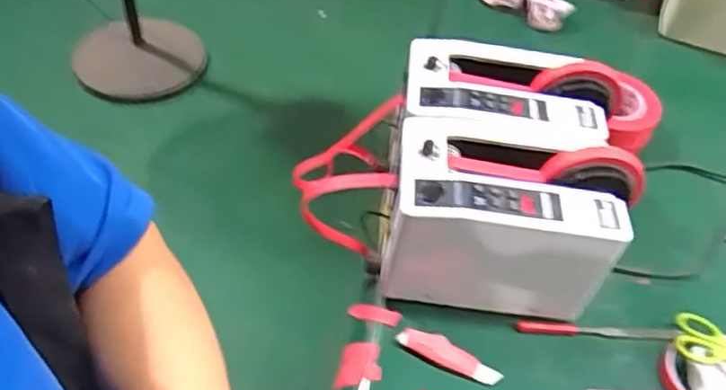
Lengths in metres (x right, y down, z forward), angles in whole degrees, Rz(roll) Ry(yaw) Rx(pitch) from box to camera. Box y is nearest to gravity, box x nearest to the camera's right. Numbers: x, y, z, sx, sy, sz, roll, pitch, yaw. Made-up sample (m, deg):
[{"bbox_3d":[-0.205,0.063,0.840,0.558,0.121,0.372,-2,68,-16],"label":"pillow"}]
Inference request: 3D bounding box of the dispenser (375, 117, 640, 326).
[{"bbox_3d":[0.141,0.026,0.653,0.238,0.152,0.140,6,49,0],"label":"dispenser"}]

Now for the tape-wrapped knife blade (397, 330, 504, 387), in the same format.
[{"bbox_3d":[0.084,0.157,0.620,0.103,0.009,0.026,24,52,15],"label":"tape-wrapped knife blade"}]

